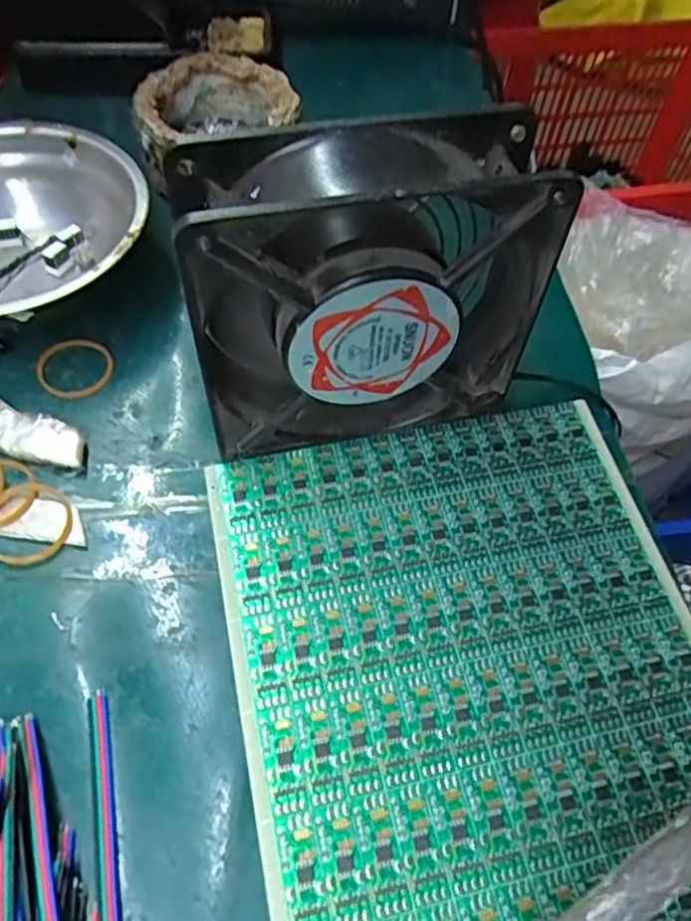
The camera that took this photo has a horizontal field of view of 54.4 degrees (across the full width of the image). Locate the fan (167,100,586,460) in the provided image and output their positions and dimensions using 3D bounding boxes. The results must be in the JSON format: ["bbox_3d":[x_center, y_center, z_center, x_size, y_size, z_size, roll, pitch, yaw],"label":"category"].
[{"bbox_3d":[0.007,-0.056,0.240,0.119,0.120,0.038,-9,59,-9],"label":"fan"}]

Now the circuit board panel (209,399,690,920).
[{"bbox_3d":[0.047,0.070,0.236,0.162,0.004,0.193,-10,60,-9],"label":"circuit board panel"}]

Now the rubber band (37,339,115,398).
[{"bbox_3d":[-0.119,-0.042,0.296,0.031,0.004,0.031,2,58,-3],"label":"rubber band"}]

